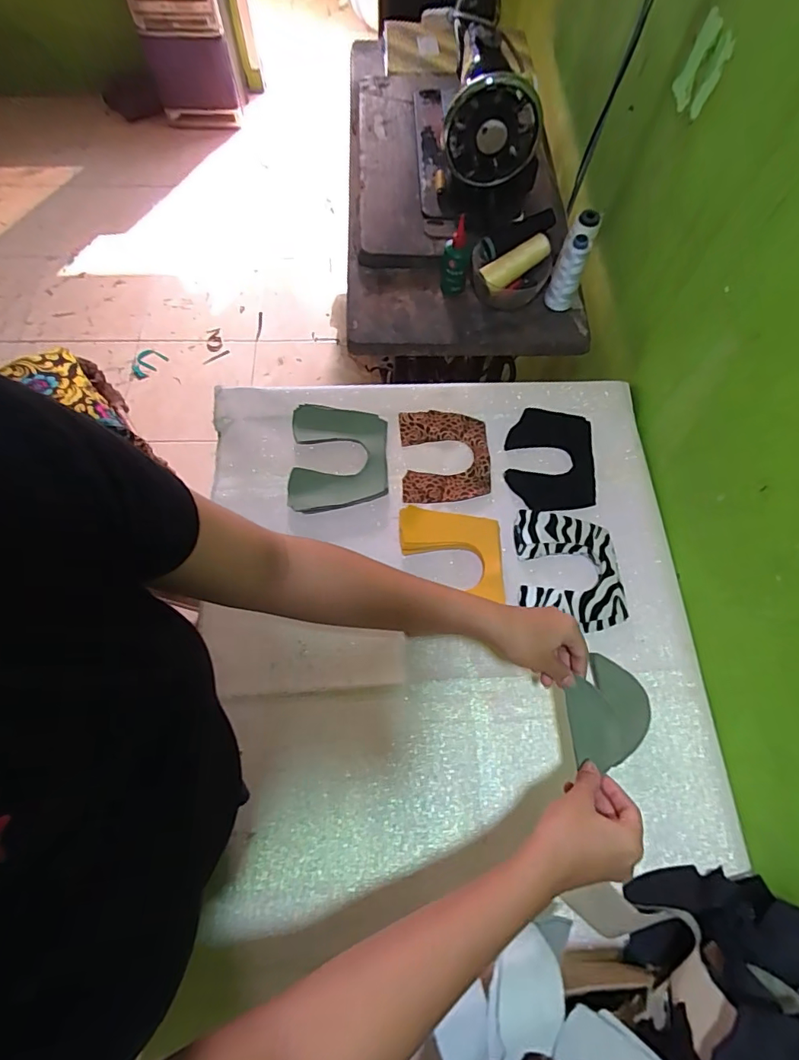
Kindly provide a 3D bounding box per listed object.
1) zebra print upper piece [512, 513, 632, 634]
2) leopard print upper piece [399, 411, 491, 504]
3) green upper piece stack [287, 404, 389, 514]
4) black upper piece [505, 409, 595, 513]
[{"bbox_3d":[0.214,0.048,0.620,0.124,0.009,0.152,-1,69,1],"label":"zebra print upper piece"},{"bbox_3d":[0.063,-0.103,0.685,0.120,0.007,0.137,-3,71,-1],"label":"leopard print upper piece"},{"bbox_3d":[-0.082,-0.099,0.667,0.127,0.014,0.154,-1,68,-2],"label":"green upper piece stack"},{"bbox_3d":[0.209,-0.095,0.682,0.116,0.008,0.149,3,74,3],"label":"black upper piece"}]

